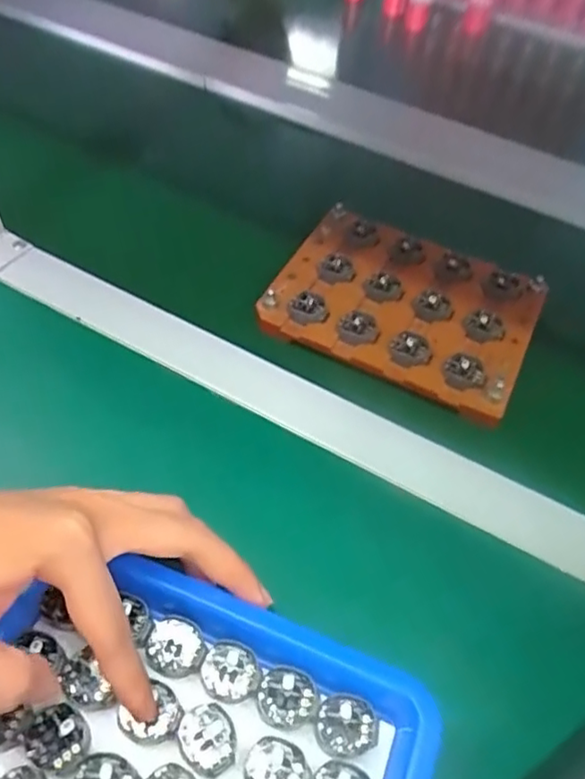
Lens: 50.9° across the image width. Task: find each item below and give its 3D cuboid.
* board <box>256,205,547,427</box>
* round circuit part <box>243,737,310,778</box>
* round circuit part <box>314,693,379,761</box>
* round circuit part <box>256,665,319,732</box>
[{"bbox_3d":[0.083,-0.063,0.459,0.184,0.022,0.141,23,54,12],"label":"board"},{"bbox_3d":[-0.007,0.168,0.270,0.027,0.004,0.026,2,53,-2],"label":"round circuit part"},{"bbox_3d":[0.025,0.154,0.281,0.028,0.004,0.025,-4,53,-6],"label":"round circuit part"},{"bbox_3d":[-0.002,0.143,0.286,0.027,0.004,0.026,2,53,-2],"label":"round circuit part"}]

